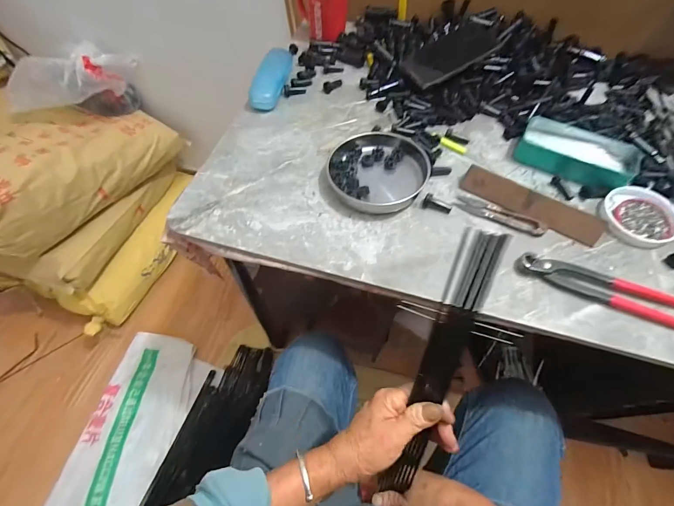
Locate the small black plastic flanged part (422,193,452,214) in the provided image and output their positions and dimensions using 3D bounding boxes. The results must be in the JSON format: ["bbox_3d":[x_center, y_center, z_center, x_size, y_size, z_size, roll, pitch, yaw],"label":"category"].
[{"bbox_3d":[0.136,-0.066,0.452,0.038,0.015,0.014,18,60,11],"label":"small black plastic flanged part"}]

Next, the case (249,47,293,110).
[{"bbox_3d":[-0.114,-0.309,0.589,0.051,0.029,0.146,5,59,3],"label":"case"}]

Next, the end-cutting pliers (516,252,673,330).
[{"bbox_3d":[0.313,0.043,0.384,0.201,0.017,0.038,18,60,11],"label":"end-cutting pliers"}]

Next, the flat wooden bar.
[{"bbox_3d":[0.254,-0.065,0.444,0.179,0.035,0.009,30,23,18],"label":"flat wooden bar"}]

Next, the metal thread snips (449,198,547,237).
[{"bbox_3d":[0.216,-0.052,0.445,0.113,0.008,0.025,22,61,13],"label":"metal thread snips"}]

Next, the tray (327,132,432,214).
[{"bbox_3d":[0.059,-0.119,0.481,0.134,0.020,0.147,0,58,0],"label":"tray"}]

